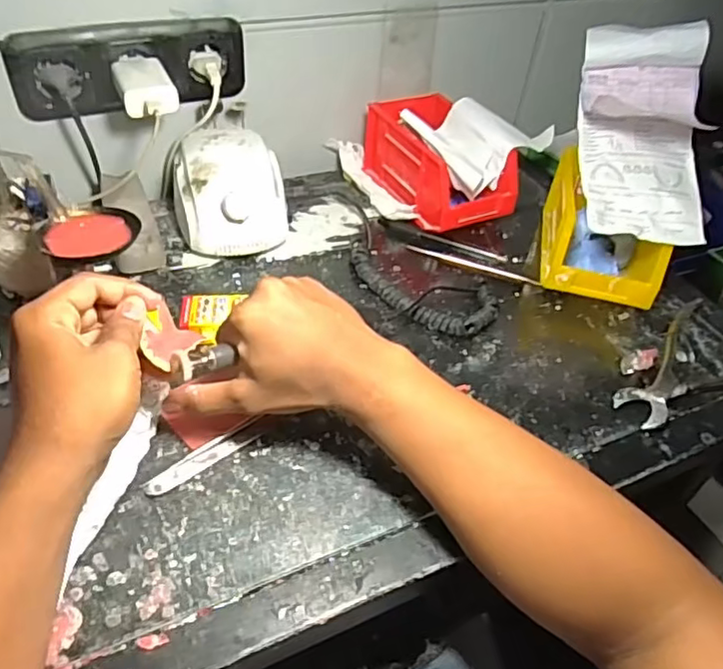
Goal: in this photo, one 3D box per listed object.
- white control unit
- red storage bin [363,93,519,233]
[{"bbox_3d":[-0.135,-0.145,0.624,0.107,0.077,0.132,-10,49,-16],"label":"white control unit"},{"bbox_3d":[0.086,-0.195,0.694,0.099,0.080,0.177,-18,51,-22],"label":"red storage bin"}]

